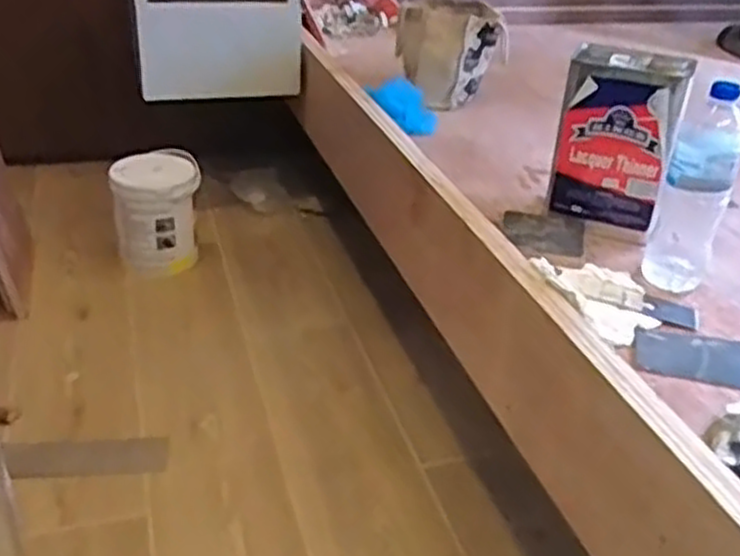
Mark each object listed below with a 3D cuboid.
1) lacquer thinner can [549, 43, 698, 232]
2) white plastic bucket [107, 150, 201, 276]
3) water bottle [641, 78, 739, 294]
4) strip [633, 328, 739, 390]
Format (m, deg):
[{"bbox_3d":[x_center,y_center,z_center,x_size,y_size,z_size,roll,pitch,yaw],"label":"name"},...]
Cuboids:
[{"bbox_3d":[0.340,-0.187,1.097,0.150,0.225,0.107,15,32,19],"label":"lacquer thinner can"},{"bbox_3d":[-0.462,-0.145,1.717,0.176,0.223,0.174,2,30,-1],"label":"white plastic bucket"},{"bbox_3d":[0.399,-0.104,0.961,0.087,0.240,0.080,15,32,19],"label":"water bottle"},{"bbox_3d":[0.390,0.094,0.866,0.190,0.010,0.091,10,31,10],"label":"strip"}]

